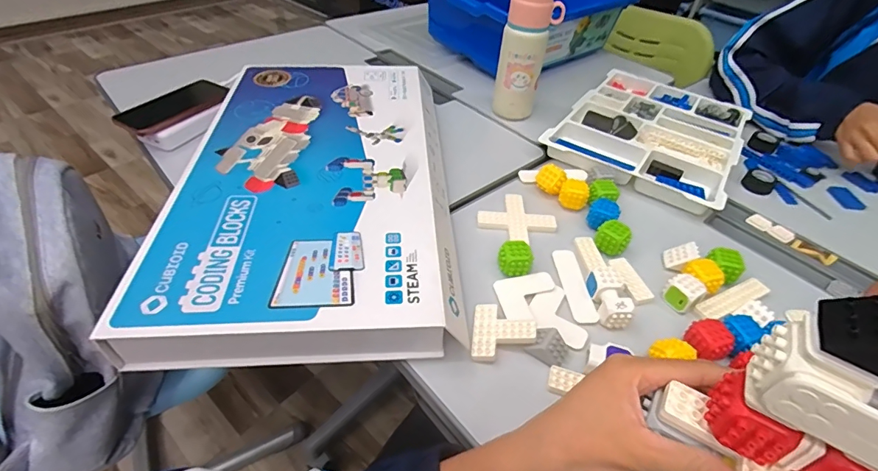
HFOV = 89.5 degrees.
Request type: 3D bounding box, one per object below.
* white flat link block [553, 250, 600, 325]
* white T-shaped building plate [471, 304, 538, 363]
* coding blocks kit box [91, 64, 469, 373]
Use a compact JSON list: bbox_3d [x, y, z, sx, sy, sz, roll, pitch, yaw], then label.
[{"bbox_3d":[0.157,0.057,0.516,0.031,0.004,0.105,0,43,-5],"label":"white flat link block"},{"bbox_3d":[0.066,0.096,0.450,0.062,0.011,0.063,6,45,6],"label":"white T-shaped building plate"},{"bbox_3d":[-0.157,-0.088,0.587,0.318,0.059,0.558,-1,44,-7],"label":"coding blocks kit box"}]

